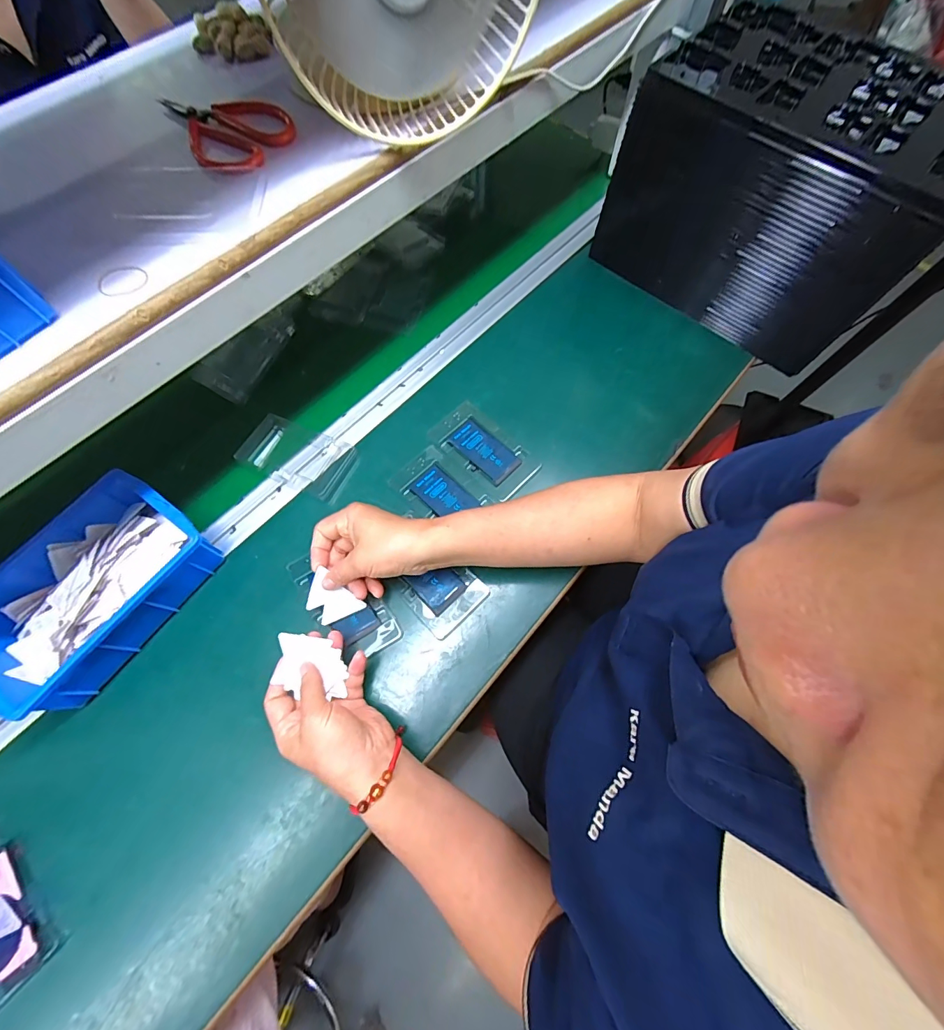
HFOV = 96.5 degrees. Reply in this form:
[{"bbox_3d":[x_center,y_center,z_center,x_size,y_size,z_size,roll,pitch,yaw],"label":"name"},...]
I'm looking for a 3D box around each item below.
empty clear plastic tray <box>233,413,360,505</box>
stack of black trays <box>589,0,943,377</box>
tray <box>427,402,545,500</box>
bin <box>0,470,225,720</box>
[{"bbox_3d":[-0.204,-0.069,0.500,0.132,0.012,0.074,24,70,7],"label":"empty clear plastic tray"},{"bbox_3d":[0.368,-0.401,0.533,0.332,0.213,0.231,35,72,11],"label":"stack of black trays"},{"bbox_3d":[0.014,-0.078,0.506,0.129,0.004,0.070,43,74,14],"label":"tray"},{"bbox_3d":[-0.373,0.067,0.417,0.150,0.066,0.202,36,72,12],"label":"bin"}]

